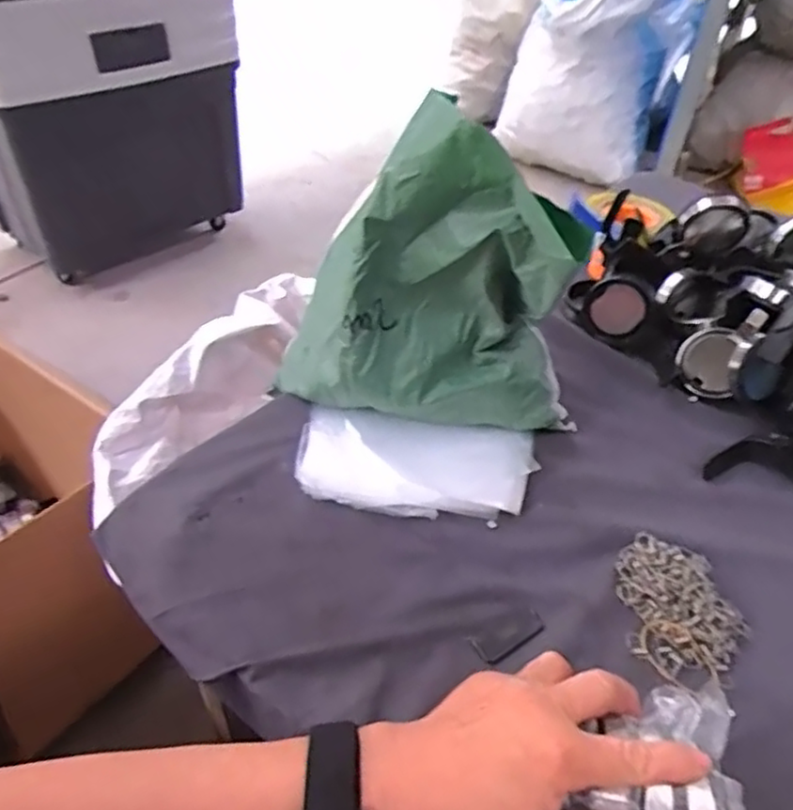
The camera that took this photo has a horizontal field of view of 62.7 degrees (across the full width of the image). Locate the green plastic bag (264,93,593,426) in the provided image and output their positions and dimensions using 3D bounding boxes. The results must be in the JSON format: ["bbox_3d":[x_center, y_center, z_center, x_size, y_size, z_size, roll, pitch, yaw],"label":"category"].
[{"bbox_3d":[0.020,-0.108,0.547,0.268,0.257,0.138,19,44,14],"label":"green plastic bag"}]

